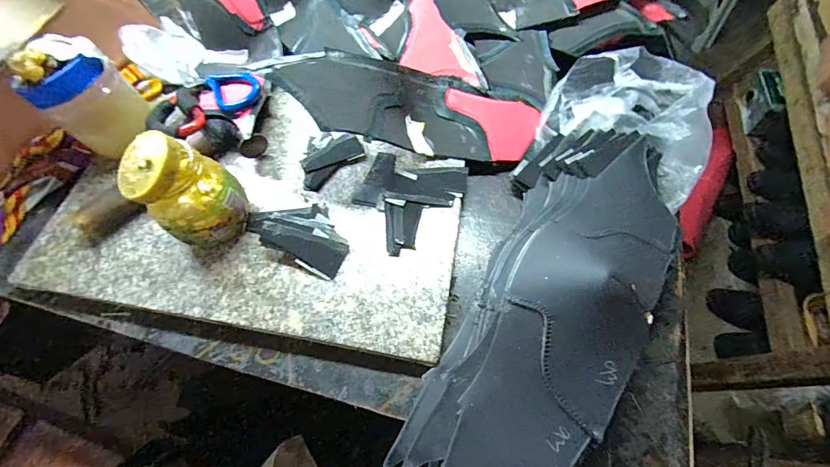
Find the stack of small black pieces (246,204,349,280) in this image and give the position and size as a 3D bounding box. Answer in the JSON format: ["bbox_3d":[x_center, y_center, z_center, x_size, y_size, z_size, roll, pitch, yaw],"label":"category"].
[{"bbox_3d":[-0.107,-0.006,0.347,0.101,0.020,0.057,26,67,14],"label":"stack of small black pieces"}]

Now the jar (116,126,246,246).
[{"bbox_3d":[-0.190,-0.033,0.320,0.065,0.099,0.061,-1,63,2],"label":"jar"}]

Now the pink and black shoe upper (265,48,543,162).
[{"bbox_3d":[0.003,-0.131,0.376,0.266,0.061,0.111,2,66,-29],"label":"pink and black shoe upper"}]

